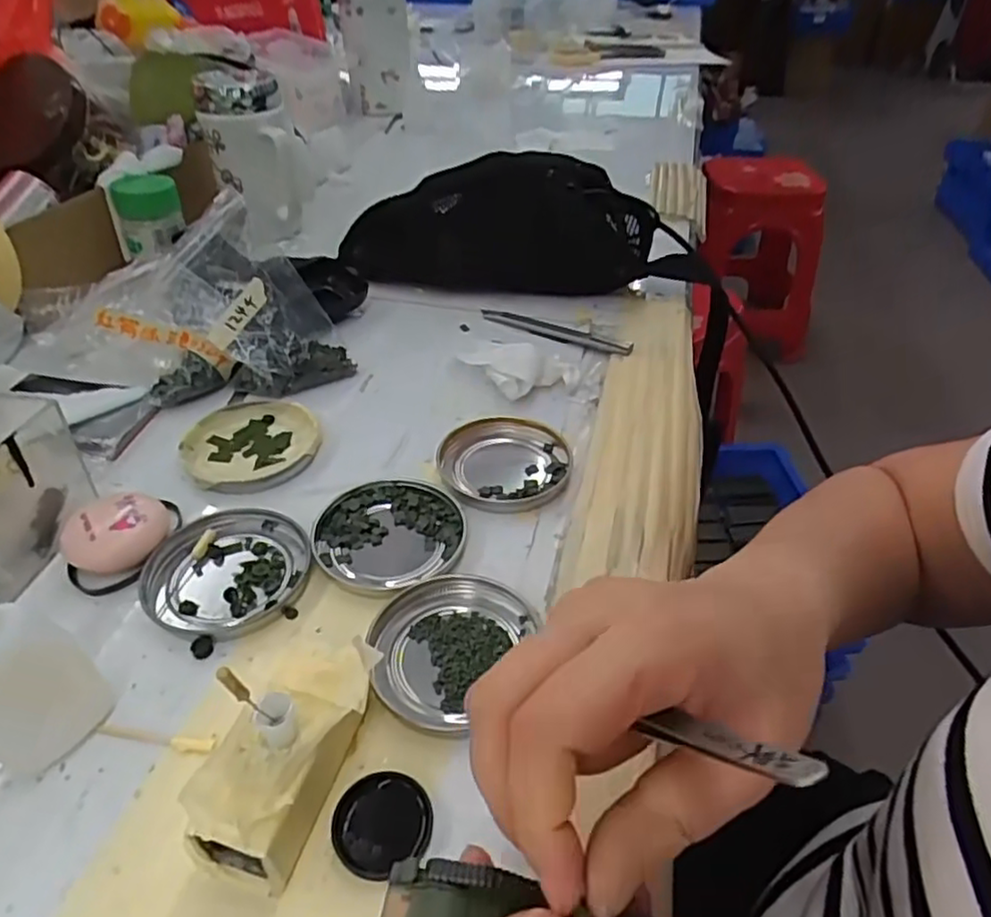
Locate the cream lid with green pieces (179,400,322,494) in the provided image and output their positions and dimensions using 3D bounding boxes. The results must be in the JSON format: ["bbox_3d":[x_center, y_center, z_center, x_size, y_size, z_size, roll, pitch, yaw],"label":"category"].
[{"bbox_3d":[-0.151,-0.009,0.416,0.077,0.015,0.077,1,40,-1],"label":"cream lid with green pieces"}]

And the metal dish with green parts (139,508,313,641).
[{"bbox_3d":[-0.134,0.056,0.341,0.074,0.009,0.079,1,40,-1],"label":"metal dish with green parts"}]

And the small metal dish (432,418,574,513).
[{"bbox_3d":[0.005,0.004,0.409,0.077,0.013,0.080,1,40,-1],"label":"small metal dish"}]

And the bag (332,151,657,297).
[{"bbox_3d":[0.000,-0.199,0.596,0.264,0.121,0.052,6,41,5],"label":"bag"}]

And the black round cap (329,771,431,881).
[{"bbox_3d":[-0.043,0.134,0.252,0.035,0.006,0.036,1,40,-1],"label":"black round cap"}]

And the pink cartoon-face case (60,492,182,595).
[{"bbox_3d":[-0.194,0.039,0.346,0.048,0.022,0.056,-6,41,-9],"label":"pink cartoon-face case"}]

